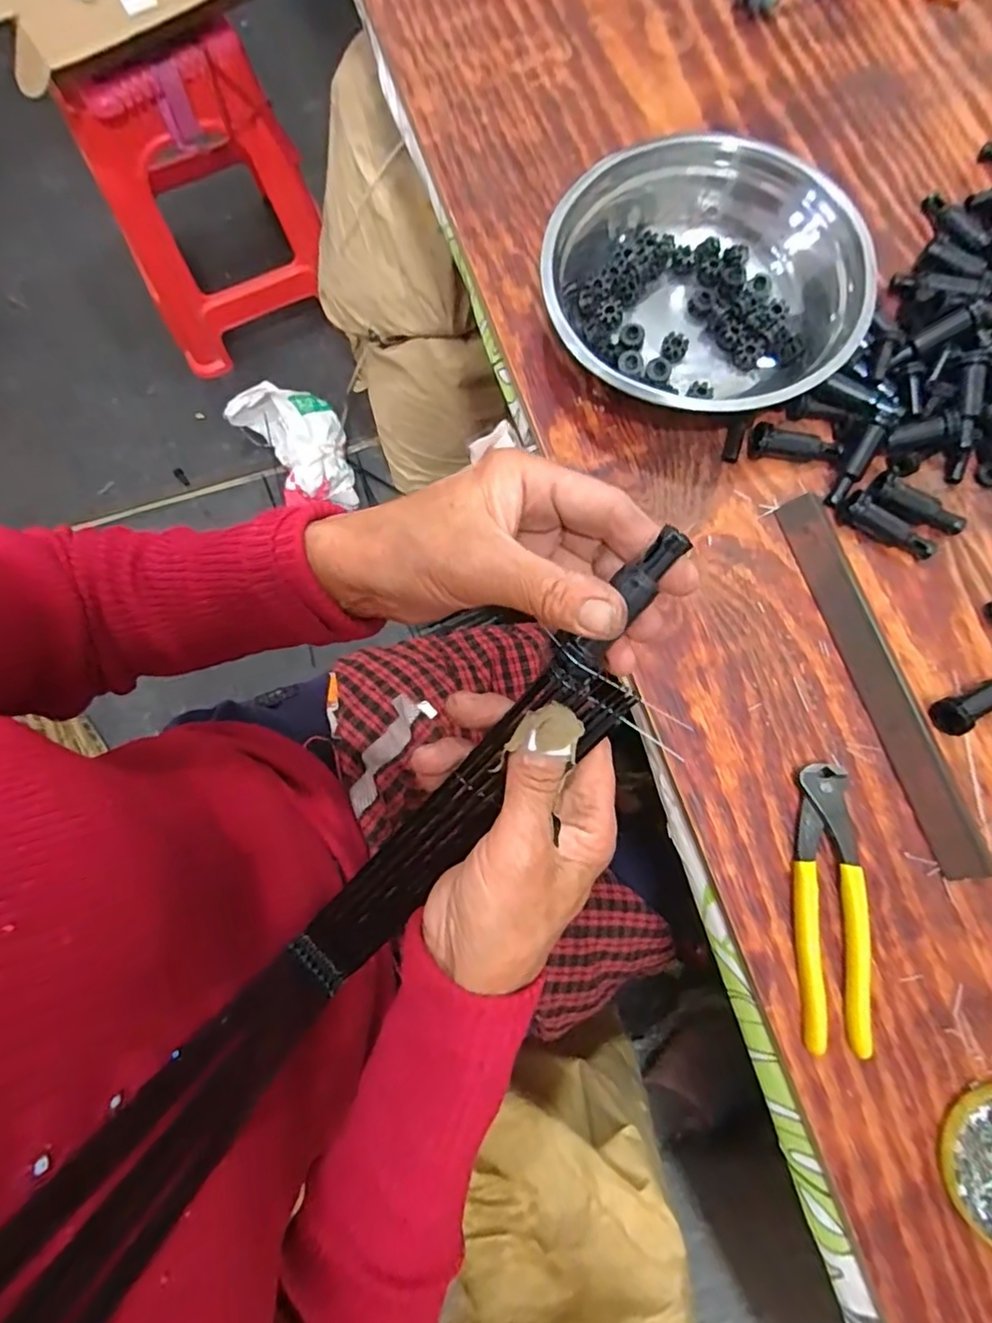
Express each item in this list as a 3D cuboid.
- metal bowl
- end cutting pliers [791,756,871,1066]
[{"bbox_3d":[0.141,-0.265,0.426,0.200,0.076,0.221,-38,80,-8],"label":"metal bowl"},{"bbox_3d":[0.205,0.148,0.363,0.038,0.016,0.163,3,77,1],"label":"end cutting pliers"}]

